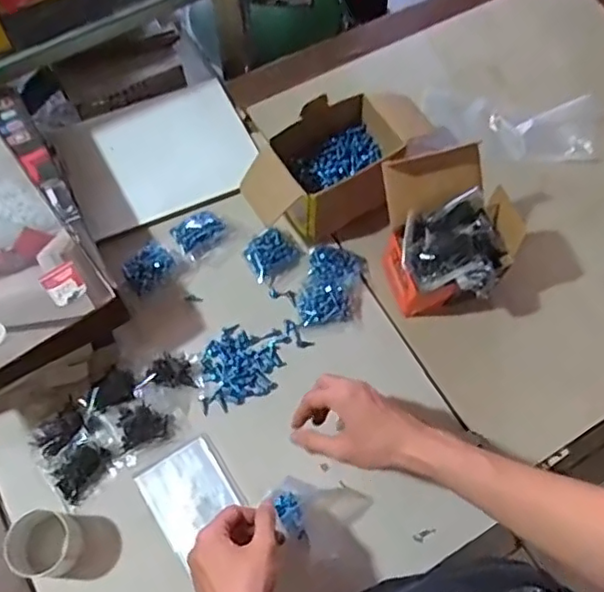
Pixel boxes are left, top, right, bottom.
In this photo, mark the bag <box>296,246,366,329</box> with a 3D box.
[{"bbox_3d":[0.036,-0.012,0.744,0.070,0.021,0.106,11,67,2],"label":"bag"}]

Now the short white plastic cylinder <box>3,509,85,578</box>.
[{"bbox_3d":[-0.256,0.244,0.608,0.066,0.048,0.060,1,67,-2],"label":"short white plastic cylinder"}]

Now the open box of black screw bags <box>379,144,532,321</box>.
[{"bbox_3d":[0.167,-0.070,0.716,0.133,0.135,0.158,-20,69,-11],"label":"open box of black screw bags"}]

